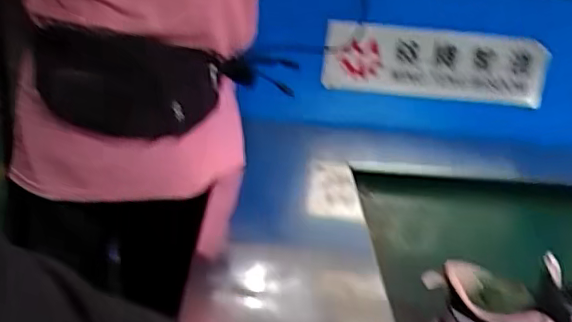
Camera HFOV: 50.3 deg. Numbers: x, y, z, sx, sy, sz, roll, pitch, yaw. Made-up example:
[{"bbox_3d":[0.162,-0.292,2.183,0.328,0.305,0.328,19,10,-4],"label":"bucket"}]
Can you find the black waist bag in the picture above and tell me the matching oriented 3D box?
[{"bbox_3d":[-0.220,-0.109,0.863,0.241,0.141,0.050,1,22,-9],"label":"black waist bag"}]

